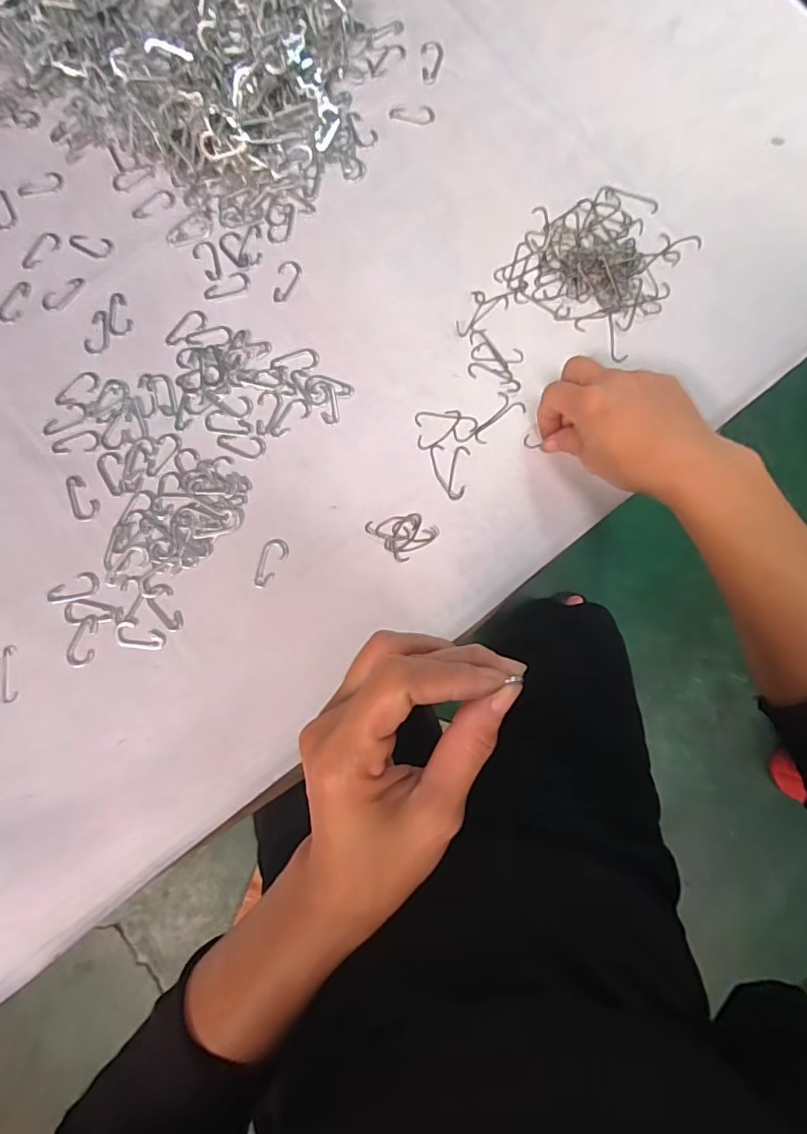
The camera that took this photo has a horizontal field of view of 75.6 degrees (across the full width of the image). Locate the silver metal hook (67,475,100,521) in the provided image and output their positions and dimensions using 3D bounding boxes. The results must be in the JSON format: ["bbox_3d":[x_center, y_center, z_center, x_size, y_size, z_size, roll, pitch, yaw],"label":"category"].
[{"bbox_3d":[-0.240,-0.053,0.390,0.018,0.004,0.037,-18,83,-2],"label":"silver metal hook"}]

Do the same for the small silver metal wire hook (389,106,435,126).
[{"bbox_3d":[0.007,-0.372,0.426,0.037,0.004,0.014,4,83,1],"label":"small silver metal wire hook"}]

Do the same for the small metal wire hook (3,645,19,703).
[{"bbox_3d":[-0.283,0.077,0.372,0.010,0.004,0.040,-6,83,0],"label":"small metal wire hook"}]

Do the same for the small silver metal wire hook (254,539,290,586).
[{"bbox_3d":[-0.098,-0.003,0.379,0.018,0.004,0.037,23,84,3],"label":"small silver metal wire hook"}]

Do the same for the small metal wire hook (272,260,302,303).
[{"bbox_3d":[-0.092,-0.226,0.409,0.018,0.004,0.037,14,83,2],"label":"small metal wire hook"}]

